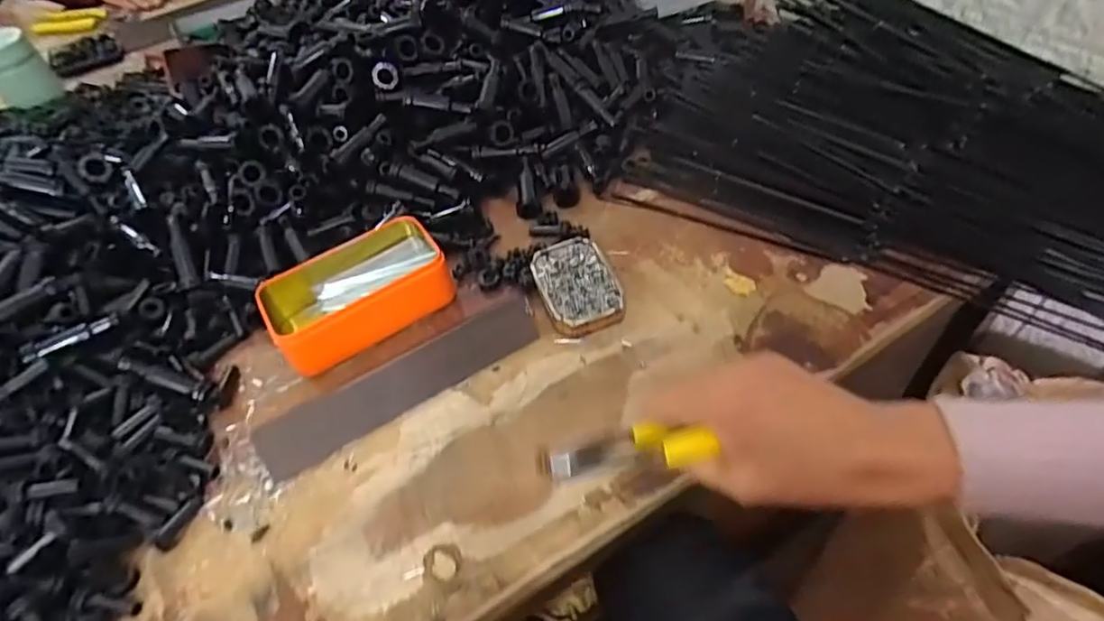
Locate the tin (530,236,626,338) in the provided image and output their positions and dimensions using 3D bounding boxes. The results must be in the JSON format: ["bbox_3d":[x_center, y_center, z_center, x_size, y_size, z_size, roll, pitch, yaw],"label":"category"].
[{"bbox_3d":[0.021,-0.018,0.497,0.062,0.026,0.091,-16,52,-9],"label":"tin"}]

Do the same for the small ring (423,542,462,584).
[{"bbox_3d":[-0.070,0.160,0.378,0.024,0.004,0.025,-2,51,2],"label":"small ring"}]

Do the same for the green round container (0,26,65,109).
[{"bbox_3d":[-0.623,-0.281,0.690,0.059,0.069,0.067,-39,57,-23],"label":"green round container"}]

